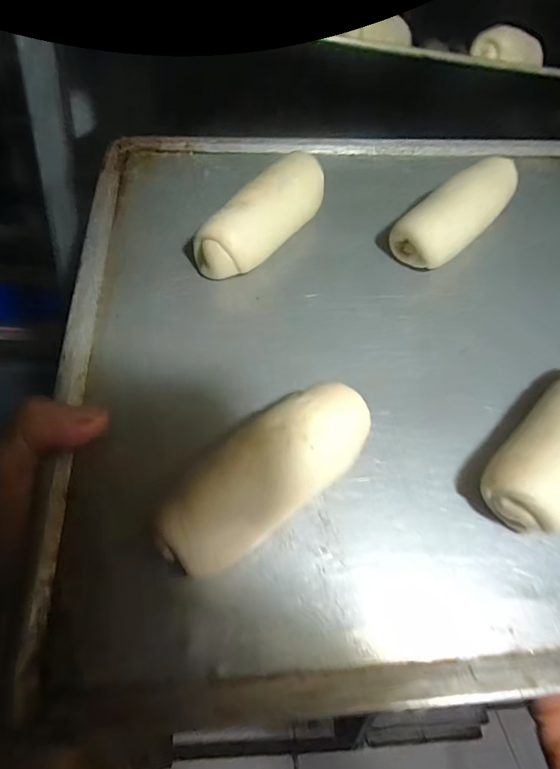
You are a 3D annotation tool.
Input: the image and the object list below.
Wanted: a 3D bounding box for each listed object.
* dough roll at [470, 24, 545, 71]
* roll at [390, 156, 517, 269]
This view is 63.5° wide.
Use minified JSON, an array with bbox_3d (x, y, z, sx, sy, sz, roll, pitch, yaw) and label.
[{"bbox_3d":[0.193,-0.283,0.380,0.060,0.025,0.036,-24,46,-36],"label":"dough roll"},{"bbox_3d":[0.110,-0.107,0.271,0.095,0.025,0.030,-40,53,-16],"label":"roll"}]

